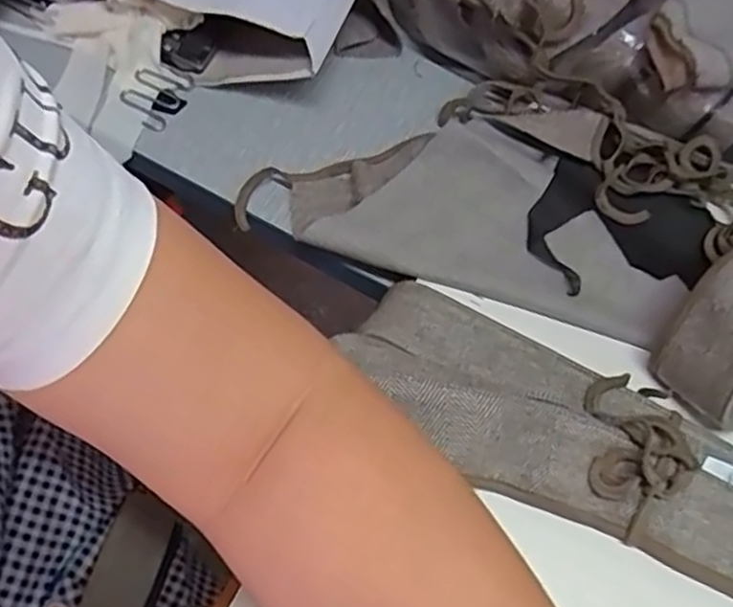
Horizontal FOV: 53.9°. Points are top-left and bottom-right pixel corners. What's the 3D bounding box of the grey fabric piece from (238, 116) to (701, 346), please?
[{"bbox_3d":[0.063,-0.063,0.459,0.272,0.016,0.115,23,62,5],"label":"grey fabric piece"}]

